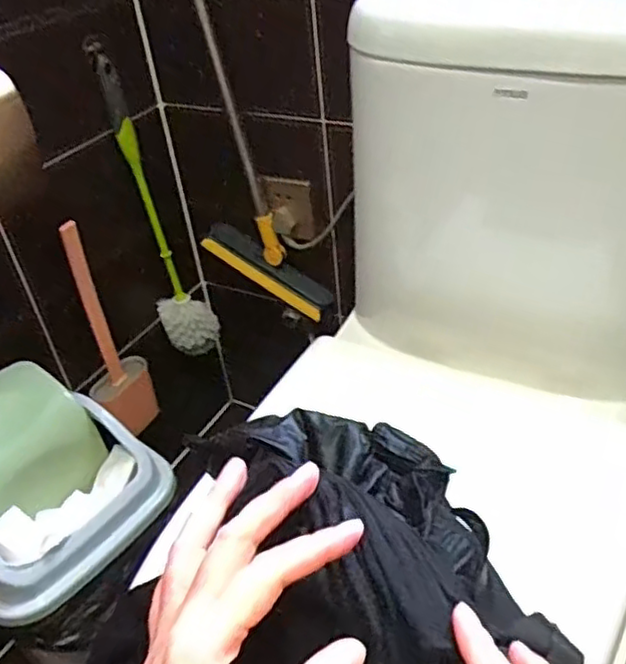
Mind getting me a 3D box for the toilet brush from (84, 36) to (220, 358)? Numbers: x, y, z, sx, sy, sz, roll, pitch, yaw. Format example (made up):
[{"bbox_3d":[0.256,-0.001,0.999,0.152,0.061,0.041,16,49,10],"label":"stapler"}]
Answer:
[{"bbox_3d":[-0.203,-0.158,0.917,0.079,0.445,0.068,-12,39,-9],"label":"toilet brush"}]

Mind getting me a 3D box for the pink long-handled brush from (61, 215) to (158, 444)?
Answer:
[{"bbox_3d":[-0.267,0.002,0.865,0.076,0.331,0.057,-19,40,-17],"label":"pink long-handled brush"}]

